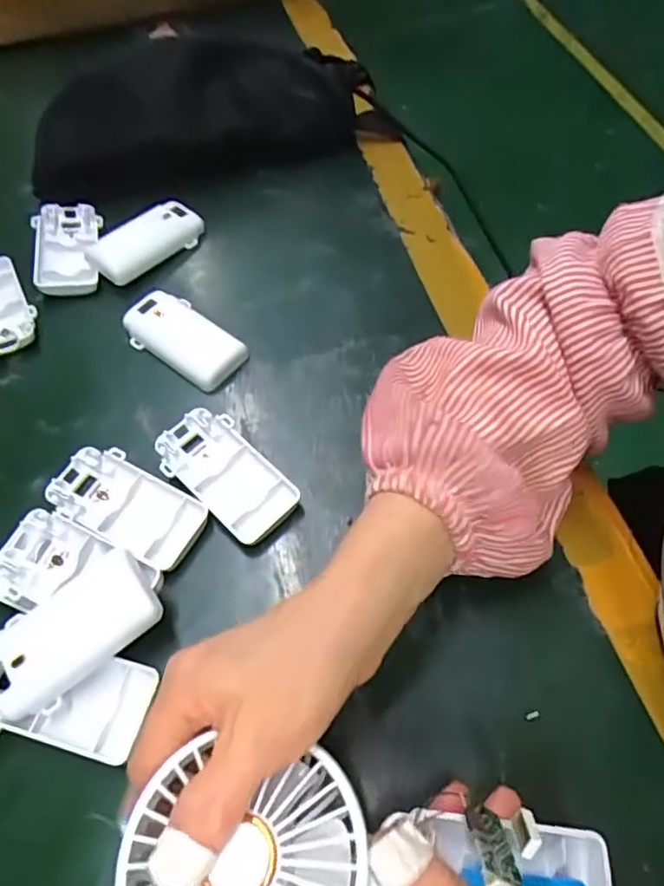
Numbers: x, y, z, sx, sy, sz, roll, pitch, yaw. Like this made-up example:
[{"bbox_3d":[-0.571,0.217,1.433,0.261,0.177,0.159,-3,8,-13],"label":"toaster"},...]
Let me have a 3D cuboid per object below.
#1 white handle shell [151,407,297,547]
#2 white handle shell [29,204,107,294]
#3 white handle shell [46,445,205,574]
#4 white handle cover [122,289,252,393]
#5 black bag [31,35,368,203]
[{"bbox_3d":[-0.065,0.019,0.362,0.096,0.016,0.049,35,67,20],"label":"white handle shell"},{"bbox_3d":[-0.209,-0.156,0.466,0.047,0.018,0.097,-12,60,-5],"label":"white handle shell"},{"bbox_3d":[-0.122,0.039,0.352,0.095,0.016,0.048,22,63,15],"label":"white handle shell"},{"bbox_3d":[-0.106,-0.074,0.418,0.093,0.017,0.046,38,68,21],"label":"white handle cover"},{"bbox_3d":[-0.110,-0.288,0.506,0.298,0.071,0.127,-17,60,-8],"label":"black bag"}]

